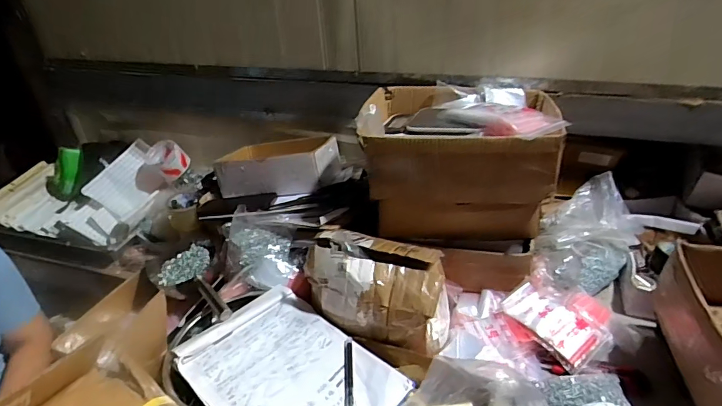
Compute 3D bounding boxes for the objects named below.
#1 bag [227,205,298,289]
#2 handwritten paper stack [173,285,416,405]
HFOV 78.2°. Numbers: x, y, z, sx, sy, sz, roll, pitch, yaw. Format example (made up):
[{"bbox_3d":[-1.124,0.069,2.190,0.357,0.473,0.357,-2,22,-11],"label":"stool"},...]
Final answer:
[{"bbox_3d":[-0.195,0.081,0.859,0.159,0.076,0.125,12,35,24],"label":"bag"},{"bbox_3d":[-0.111,0.248,0.652,0.316,0.017,0.220,25,42,38],"label":"handwritten paper stack"}]

